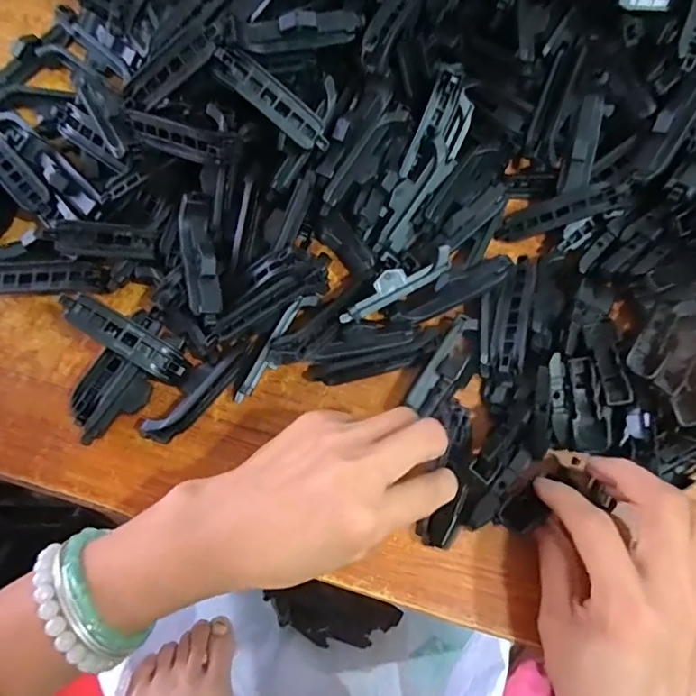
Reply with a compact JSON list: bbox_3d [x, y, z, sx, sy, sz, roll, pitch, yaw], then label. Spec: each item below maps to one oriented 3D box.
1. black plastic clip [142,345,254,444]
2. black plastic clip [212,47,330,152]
[{"bbox_3d":[-0.084,0.024,0.298,0.016,0.017,0.072,40,77,11],"label":"black plastic clip"},{"bbox_3d":[-0.041,-0.136,0.291,0.072,0.009,0.020,38,76,-10],"label":"black plastic clip"}]

